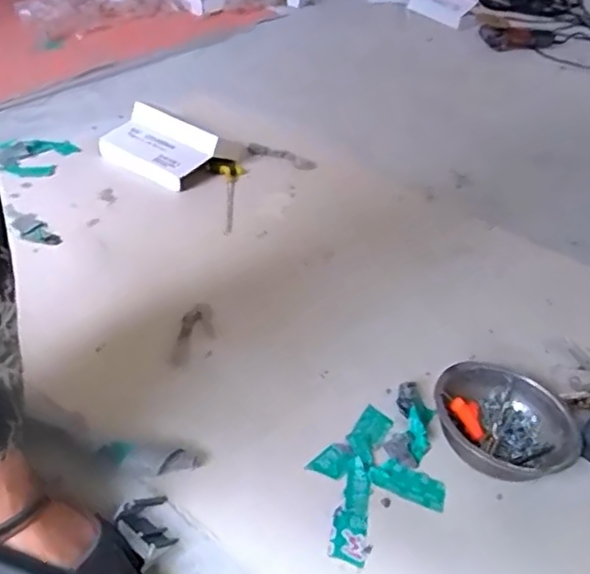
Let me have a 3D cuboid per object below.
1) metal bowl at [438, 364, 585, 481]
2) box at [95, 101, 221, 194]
[{"bbox_3d":[0.257,0.174,0.835,0.162,0.080,0.166,4,40,-4],"label":"metal bowl"},{"bbox_3d":[-0.267,-0.269,1.280,0.213,0.040,0.145,30,66,23],"label":"box"}]

